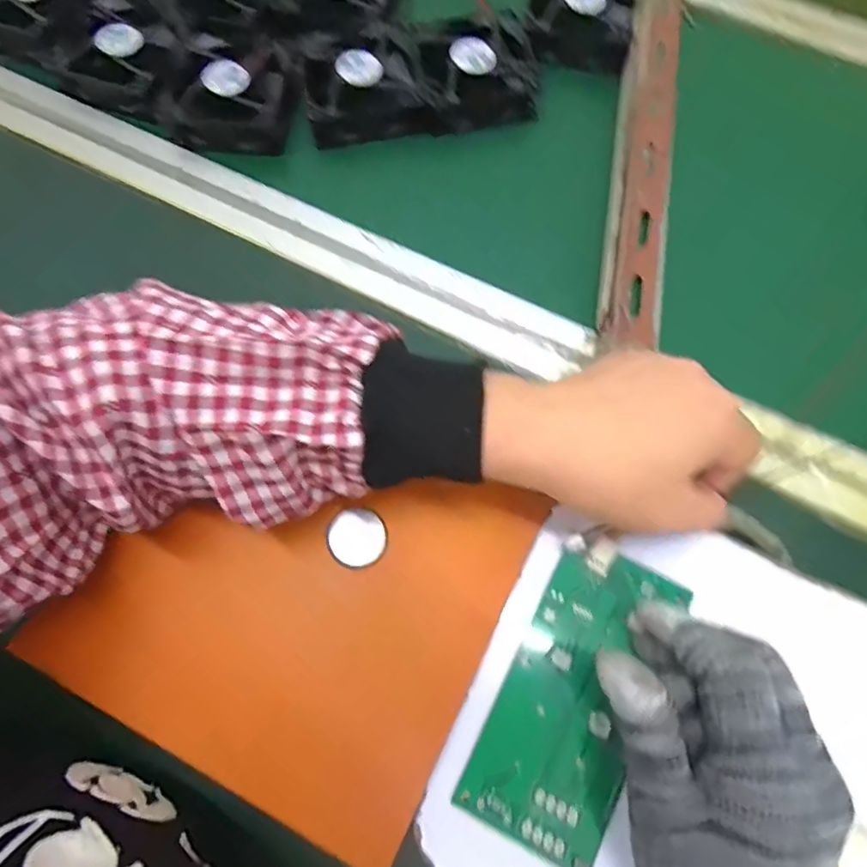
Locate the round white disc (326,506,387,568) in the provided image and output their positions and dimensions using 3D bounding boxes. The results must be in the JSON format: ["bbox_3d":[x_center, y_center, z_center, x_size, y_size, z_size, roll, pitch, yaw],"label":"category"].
[{"bbox_3d":[-0.038,0.052,0.278,0.028,0.006,0.028,0,71,0],"label":"round white disc"}]

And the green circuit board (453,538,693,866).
[{"bbox_3d":[0.065,0.120,0.258,0.063,0.010,0.133,23,75,8],"label":"green circuit board"}]

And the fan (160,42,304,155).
[{"bbox_3d":[-0.137,-0.237,0.387,0.090,0.027,0.082,5,69,-2],"label":"fan"}]

